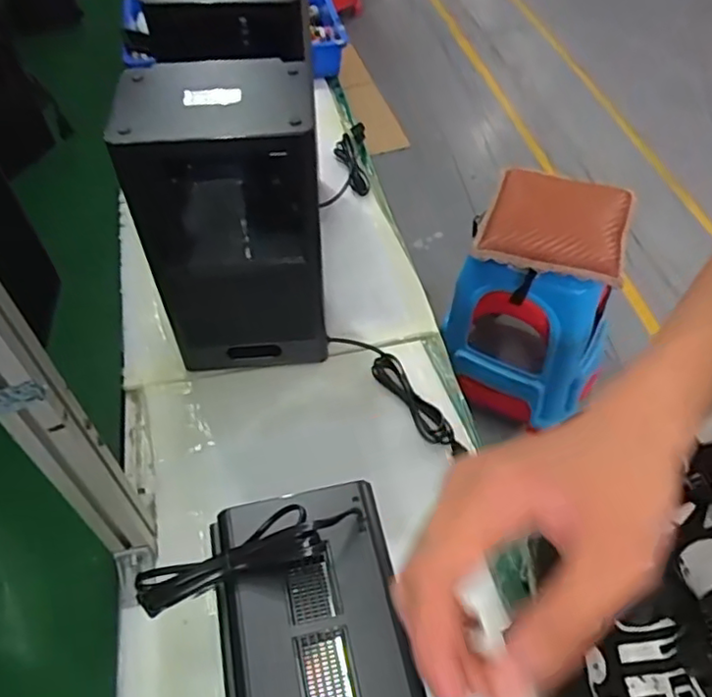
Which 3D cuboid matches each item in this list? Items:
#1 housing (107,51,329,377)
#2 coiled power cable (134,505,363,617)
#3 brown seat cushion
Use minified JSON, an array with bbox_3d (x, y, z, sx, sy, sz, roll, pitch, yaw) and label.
[{"bbox_3d":[-0.134,-0.123,0.755,0.188,0.377,0.119,-5,50,0],"label":"housing"},{"bbox_3d":[-0.084,0.161,0.493,0.173,0.039,0.043,-22,51,3],"label":"coiled power cable"},{"bbox_3d":[0.412,-0.260,1.322,0.284,0.075,0.258,13,53,15],"label":"brown seat cushion"}]

